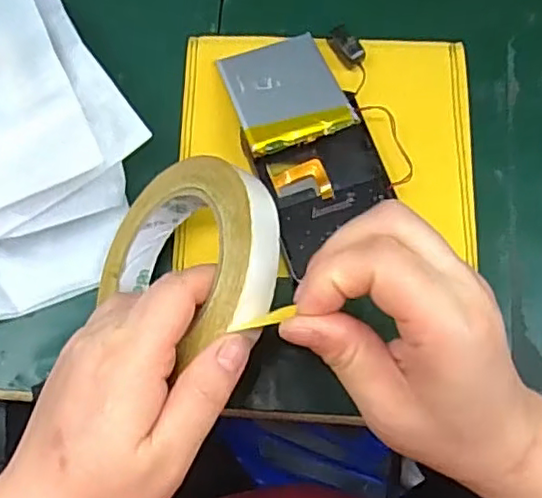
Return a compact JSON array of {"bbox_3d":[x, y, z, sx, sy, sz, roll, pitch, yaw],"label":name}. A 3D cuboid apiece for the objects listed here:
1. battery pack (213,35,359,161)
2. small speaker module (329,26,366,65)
[{"bbox_3d":[0.008,-0.093,0.370,0.060,0.005,0.082,-18,56,-5],"label":"battery pack"},{"bbox_3d":[0.046,-0.123,0.386,0.012,0.012,0.026,-33,78,-8],"label":"small speaker module"}]

